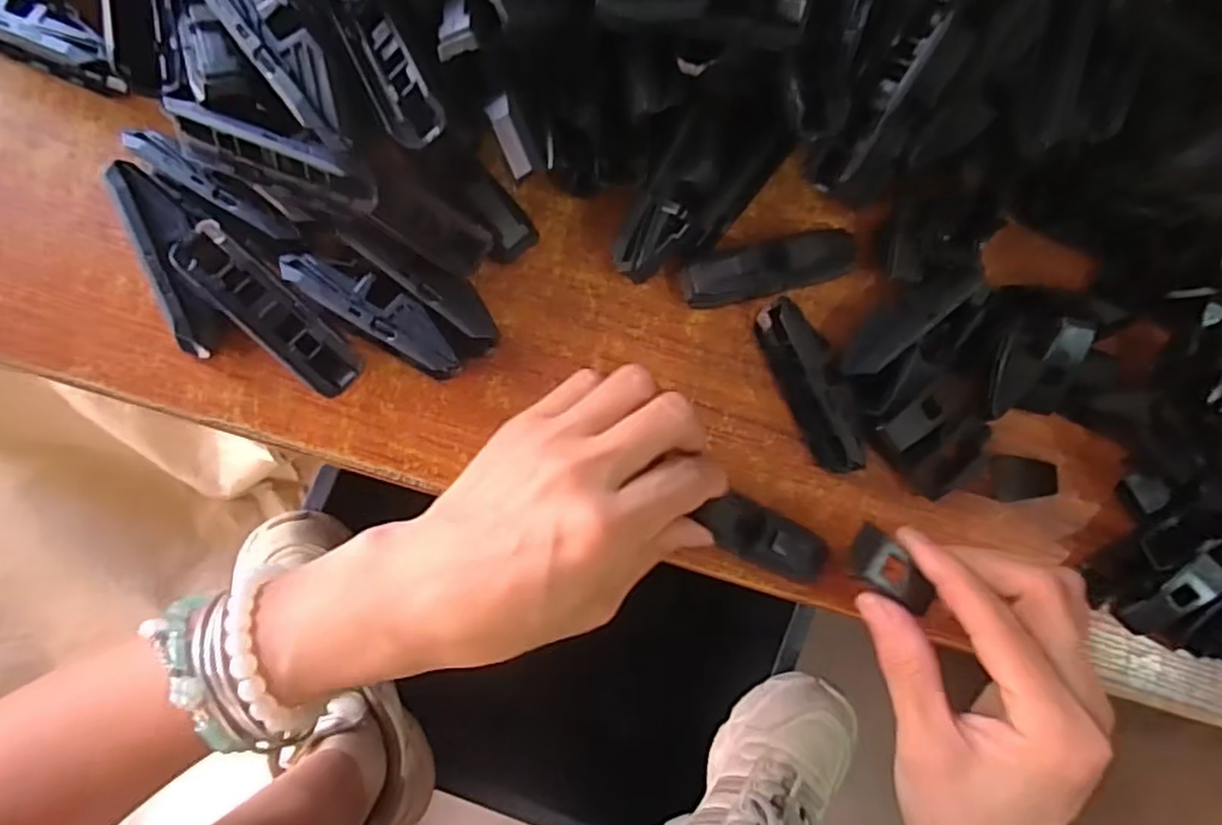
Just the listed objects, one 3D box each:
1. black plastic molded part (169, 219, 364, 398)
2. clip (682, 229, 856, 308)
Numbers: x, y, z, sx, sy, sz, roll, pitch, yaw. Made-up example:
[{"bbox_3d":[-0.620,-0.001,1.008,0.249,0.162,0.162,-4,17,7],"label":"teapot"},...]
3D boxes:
[{"bbox_3d":[-0.124,-0.037,0.251,0.072,0.018,0.020,43,82,-1],"label":"black plastic molded part"},{"bbox_3d":[0.066,-0.058,0.275,0.074,0.018,0.017,-15,86,-8],"label":"clip"}]

